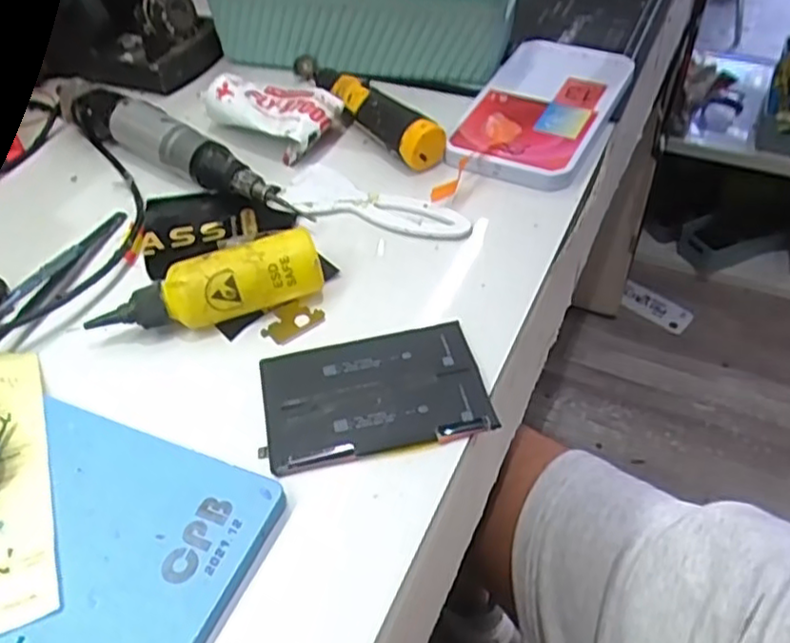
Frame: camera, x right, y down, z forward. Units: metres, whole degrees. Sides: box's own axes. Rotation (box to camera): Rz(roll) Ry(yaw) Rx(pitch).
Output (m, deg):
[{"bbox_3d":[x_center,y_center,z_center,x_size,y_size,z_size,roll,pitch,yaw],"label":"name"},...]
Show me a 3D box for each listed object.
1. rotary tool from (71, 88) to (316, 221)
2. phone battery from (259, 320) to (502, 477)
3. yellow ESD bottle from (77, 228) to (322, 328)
[{"bbox_3d":[-0.141,-0.115,0.465,0.206,0.030,0.027,25,53,24],"label":"rotary tool"},{"bbox_3d":[-0.010,0.033,0.335,0.105,0.004,0.073,-10,45,-6],"label":"phone battery"},{"bbox_3d":[-0.098,-0.016,0.367,0.116,0.038,0.031,-15,48,-11],"label":"yellow ESD bottle"}]

